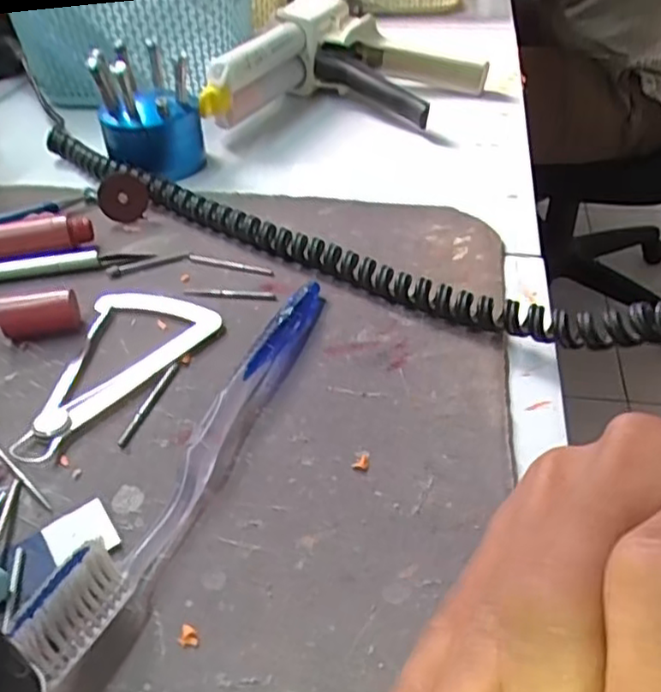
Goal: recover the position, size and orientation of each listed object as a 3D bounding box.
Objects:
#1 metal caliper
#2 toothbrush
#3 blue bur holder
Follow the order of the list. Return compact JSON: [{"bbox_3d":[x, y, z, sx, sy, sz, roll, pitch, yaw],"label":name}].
[{"bbox_3d":[-0.095,0.005,0.274,0.059,0.006,0.097,22,45,25],"label":"metal caliper"},{"bbox_3d":[-0.039,0.025,0.232,0.013,0.025,0.180,13,42,17],"label":"toothbrush"},{"bbox_3d":[-0.108,-0.145,0.408,0.056,0.067,0.054,-5,40,-5],"label":"blue bur holder"}]

